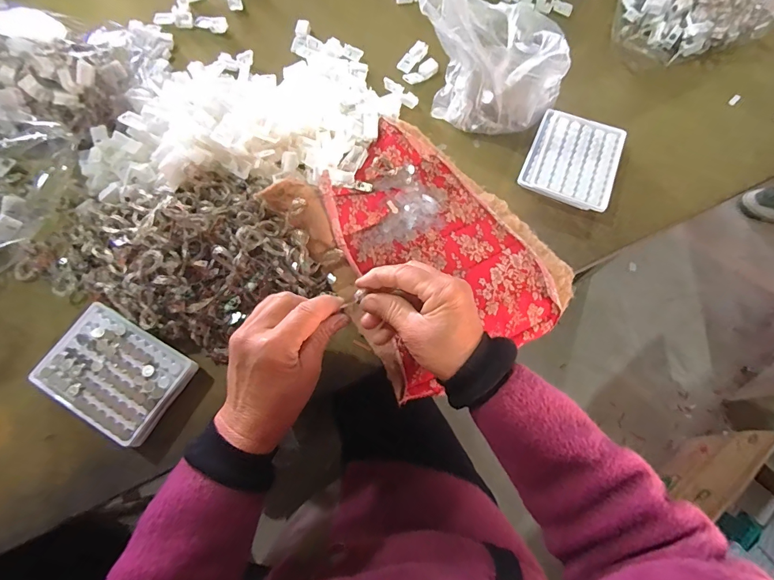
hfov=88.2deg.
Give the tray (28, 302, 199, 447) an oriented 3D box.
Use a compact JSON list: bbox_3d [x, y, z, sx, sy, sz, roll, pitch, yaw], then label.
[{"bbox_3d":[-0.275,0.085,0.410,0.129,0.032,0.094,28,72,9],"label":"tray"}]

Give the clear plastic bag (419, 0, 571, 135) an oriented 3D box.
[{"bbox_3d":[0.134,-0.299,0.487,0.180,0.158,0.130,20,71,6],"label":"clear plastic bag"}]

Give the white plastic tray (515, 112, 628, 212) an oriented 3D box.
[{"bbox_3d":[0.239,-0.168,0.515,0.107,0.015,0.131,23,71,7],"label":"white plastic tray"}]

